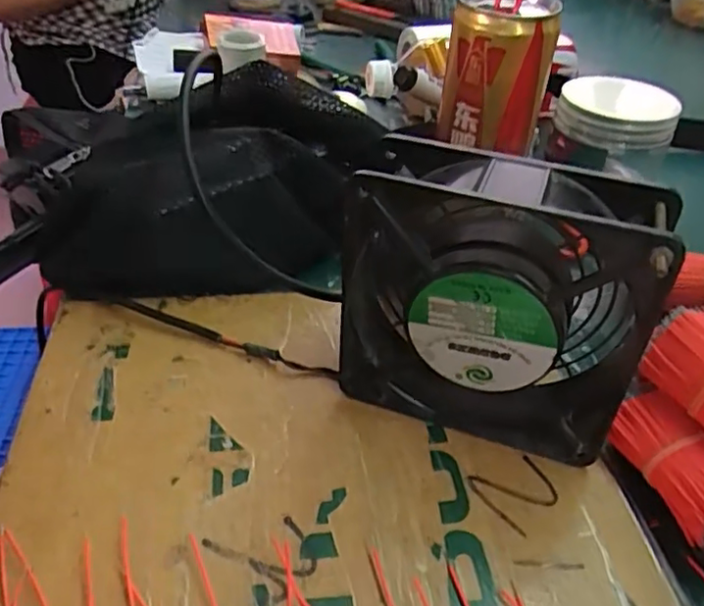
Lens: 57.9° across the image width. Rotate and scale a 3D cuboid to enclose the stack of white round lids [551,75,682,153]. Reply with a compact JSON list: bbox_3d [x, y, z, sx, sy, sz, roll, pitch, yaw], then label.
[{"bbox_3d":[0.187,-0.133,0.453,0.079,0.029,0.069,16,42,15],"label":"stack of white round lids"}]

